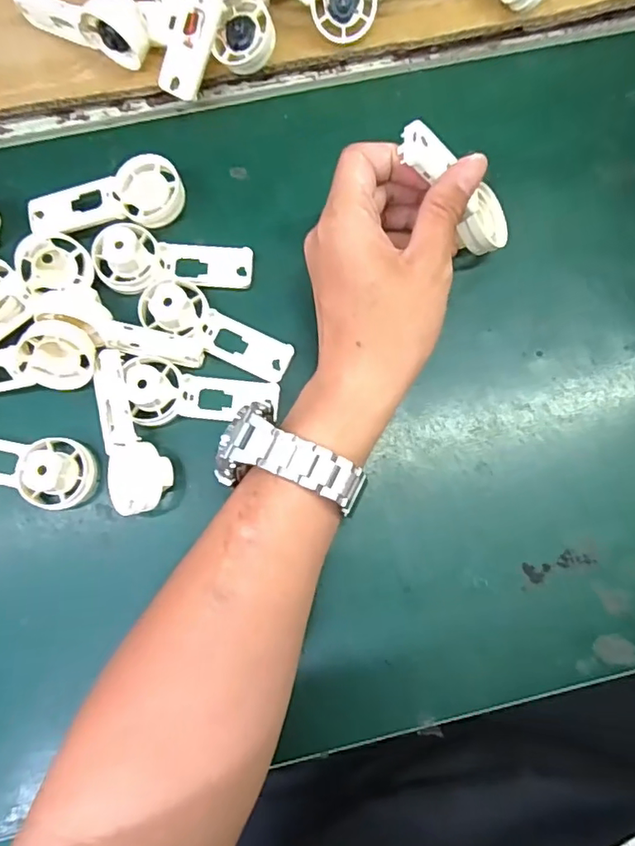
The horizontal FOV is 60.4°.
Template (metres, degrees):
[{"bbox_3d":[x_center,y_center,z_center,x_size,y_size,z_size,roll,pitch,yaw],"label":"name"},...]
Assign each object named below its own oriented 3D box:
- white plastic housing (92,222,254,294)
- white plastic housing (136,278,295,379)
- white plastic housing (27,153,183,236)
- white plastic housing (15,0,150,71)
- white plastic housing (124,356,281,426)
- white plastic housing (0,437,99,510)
[{"bbox_3d":[-0.086,-0.095,0.325,0.090,0.025,0.038,6,80,-1],"label":"white plastic housing"},{"bbox_3d":[-0.059,-0.056,0.322,0.091,0.018,0.031,26,80,-11],"label":"white plastic housing"},{"bbox_3d":[-0.127,-0.134,0.333,0.091,0.024,0.041,-9,81,-3],"label":"white plastic housing"},{"bbox_3d":[-0.146,-0.249,0.339,0.087,0.034,0.024,21,80,14],"label":"white plastic housing"},{"bbox_3d":[-0.066,-0.018,0.317,0.086,0.018,0.038,3,80,-13],"label":"white plastic housing"},{"bbox_3d":[-0.172,0.025,0.301,0.093,0.029,0.038,6,80,-1],"label":"white plastic housing"}]

